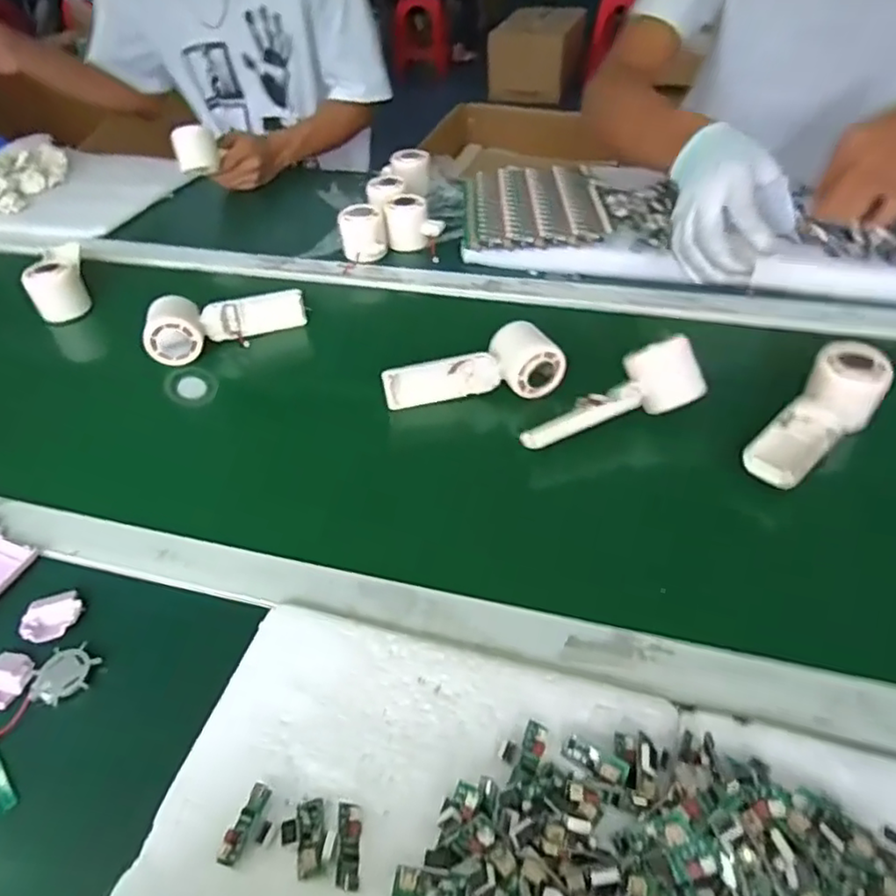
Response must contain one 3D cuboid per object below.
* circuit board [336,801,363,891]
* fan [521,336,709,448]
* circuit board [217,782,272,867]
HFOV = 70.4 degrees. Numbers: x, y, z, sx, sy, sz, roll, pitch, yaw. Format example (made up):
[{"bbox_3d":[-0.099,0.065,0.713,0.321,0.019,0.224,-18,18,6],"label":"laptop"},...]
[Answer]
[{"bbox_3d":[-0.051,0.205,0.329,0.011,0.009,0.038,-3,42,-1],"label":"circuit board"},{"bbox_3d":[0.142,-0.044,0.565,0.163,0.044,0.052,-27,44,3],"label":"fan"},{"bbox_3d":[-0.110,0.202,0.343,0.013,0.006,0.040,13,45,16],"label":"circuit board"}]

